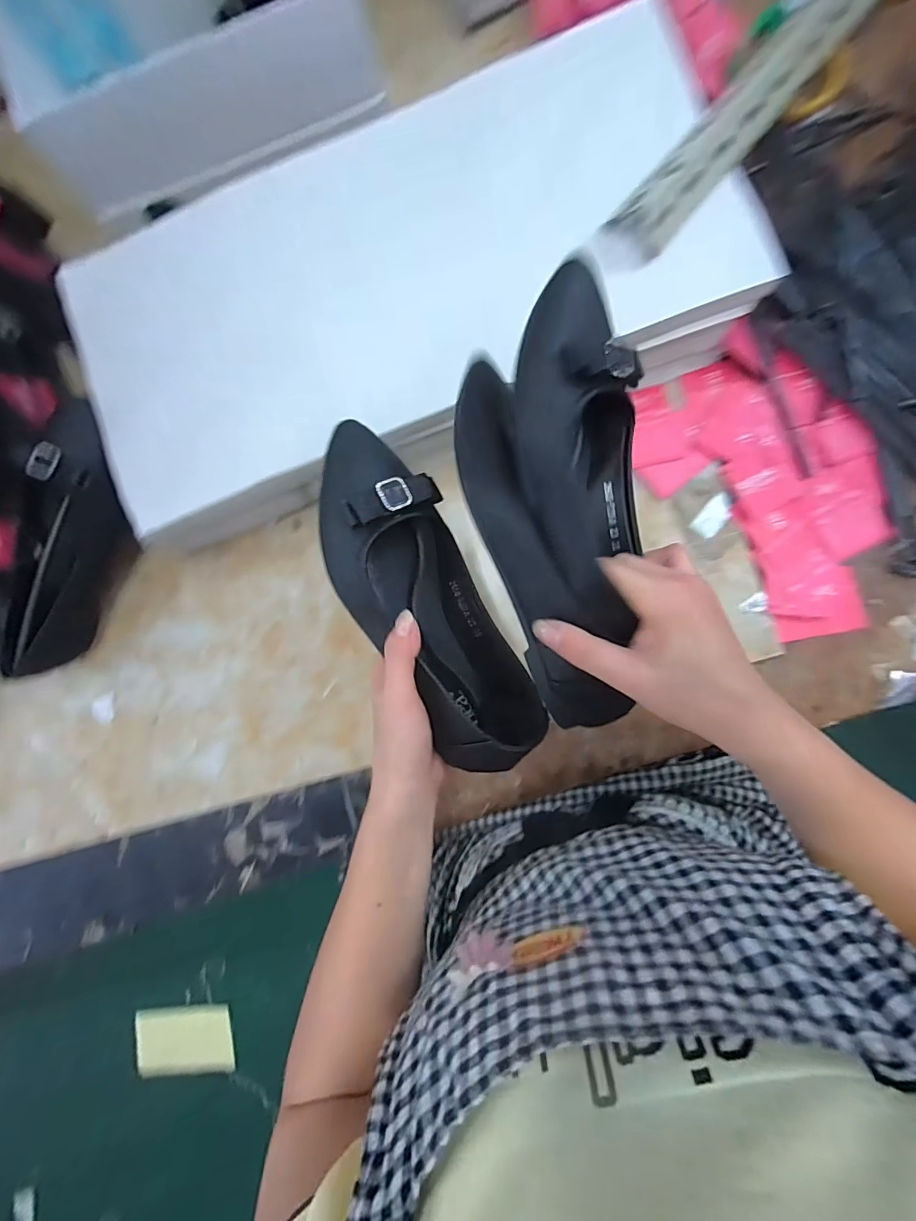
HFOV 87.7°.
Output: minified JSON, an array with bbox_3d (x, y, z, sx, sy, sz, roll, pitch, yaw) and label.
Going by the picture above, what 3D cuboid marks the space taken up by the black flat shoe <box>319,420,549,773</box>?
[{"bbox_3d":[-0.024,-0.003,0.321,0.080,0.068,0.242,-29,96,5],"label":"black flat shoe"}]

